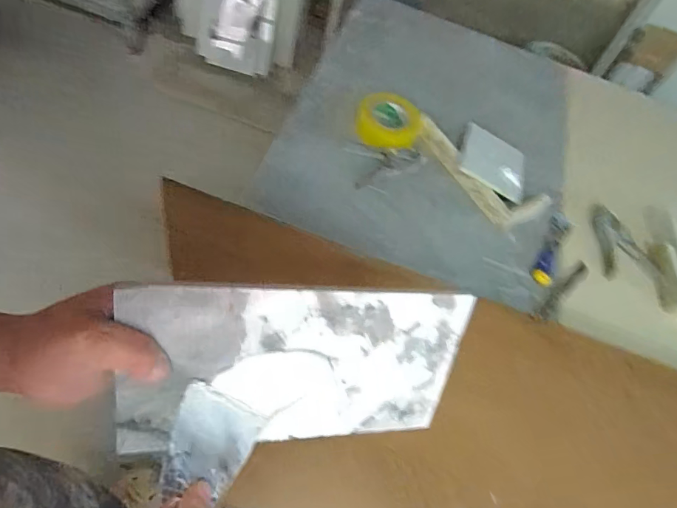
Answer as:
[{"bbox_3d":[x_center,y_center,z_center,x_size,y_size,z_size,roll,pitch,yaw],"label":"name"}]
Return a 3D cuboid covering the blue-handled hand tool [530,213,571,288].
[{"bbox_3d":[0.403,-0.010,0.800,0.038,0.023,0.173,26,65,17],"label":"blue-handled hand tool"}]

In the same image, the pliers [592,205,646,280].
[{"bbox_3d":[0.547,-0.022,0.820,0.082,0.020,0.158,4,60,5],"label":"pliers"}]

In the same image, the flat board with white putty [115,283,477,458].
[{"bbox_3d":[-0.027,0.093,0.341,0.269,0.149,0.006,3,24,-19],"label":"flat board with white putty"}]

